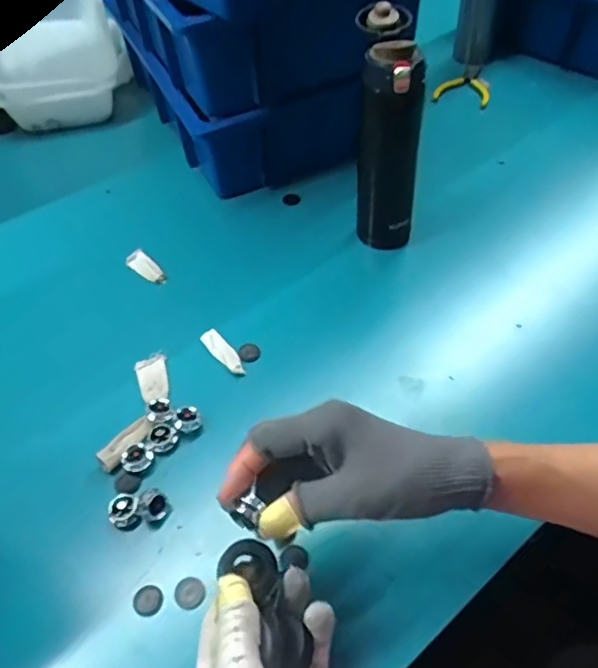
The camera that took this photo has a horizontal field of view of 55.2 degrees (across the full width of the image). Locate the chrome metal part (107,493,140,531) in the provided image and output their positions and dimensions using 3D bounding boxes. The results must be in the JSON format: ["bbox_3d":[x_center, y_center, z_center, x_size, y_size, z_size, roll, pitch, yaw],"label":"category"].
[{"bbox_3d":[-0.140,0.147,0.467,0.025,0.023,0.026,-38,57,-24],"label":"chrome metal part"}]

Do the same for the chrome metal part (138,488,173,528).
[{"bbox_3d":[-0.117,0.141,0.462,0.022,0.030,0.022,-3,50,3],"label":"chrome metal part"}]

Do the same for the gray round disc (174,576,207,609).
[{"bbox_3d":[-0.081,0.192,0.424,0.022,0.004,0.023,-3,50,3],"label":"gray round disc"}]

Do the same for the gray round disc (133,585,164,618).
[{"bbox_3d":[-0.112,0.198,0.424,0.021,0.004,0.021,-3,50,3],"label":"gray round disc"}]

